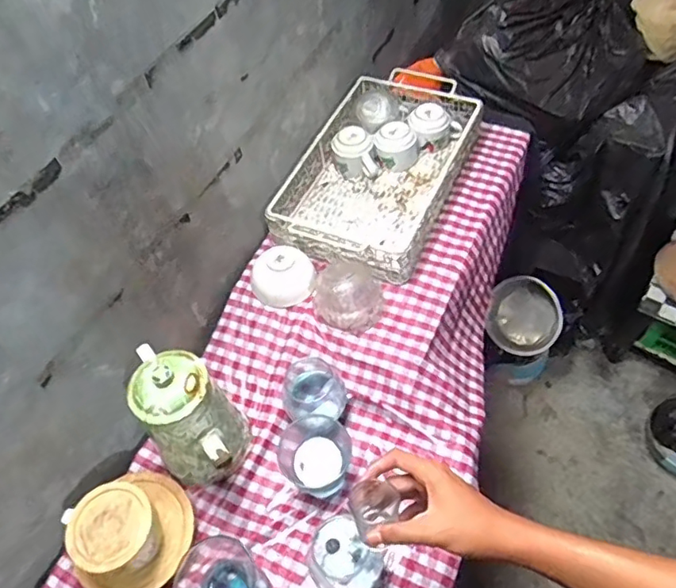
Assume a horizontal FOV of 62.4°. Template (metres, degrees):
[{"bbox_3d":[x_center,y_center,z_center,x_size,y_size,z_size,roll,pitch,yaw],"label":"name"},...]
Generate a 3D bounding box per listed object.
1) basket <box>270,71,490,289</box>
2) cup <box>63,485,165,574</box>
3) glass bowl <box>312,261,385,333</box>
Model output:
[{"bbox_3d":[0.076,-0.235,1.033,0.273,0.085,0.448,18,59,17],"label":"basket"},{"bbox_3d":[-0.275,0.299,0.694,0.109,0.086,0.100,-7,55,0],"label":"cup"},{"bbox_3d":[0.016,-0.002,0.888,0.110,0.074,0.101,-2,55,4],"label":"glass bowl"}]

